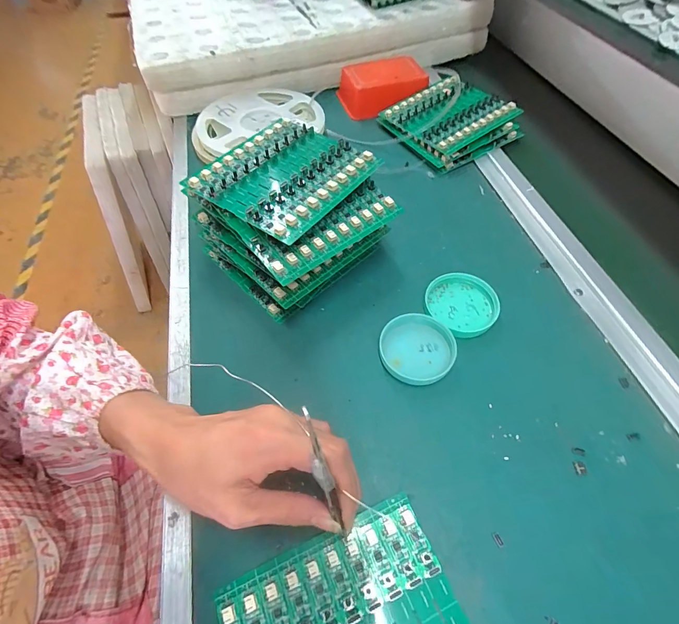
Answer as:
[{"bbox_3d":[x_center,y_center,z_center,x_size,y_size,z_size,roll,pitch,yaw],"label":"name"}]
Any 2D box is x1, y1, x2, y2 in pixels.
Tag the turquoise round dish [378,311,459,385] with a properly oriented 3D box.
[{"bbox_3d":[0.069,0.031,0.317,0.063,0.016,0.060,-1,56,2],"label":"turquoise round dish"}]

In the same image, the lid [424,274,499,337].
[{"bbox_3d":[0.119,-0.010,0.345,0.067,0.011,0.064,-1,56,2],"label":"lid"}]

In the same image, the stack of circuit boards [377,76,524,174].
[{"bbox_3d":[0.151,-0.264,0.497,0.153,0.035,0.145,-27,59,-14],"label":"stack of circuit boards"}]

